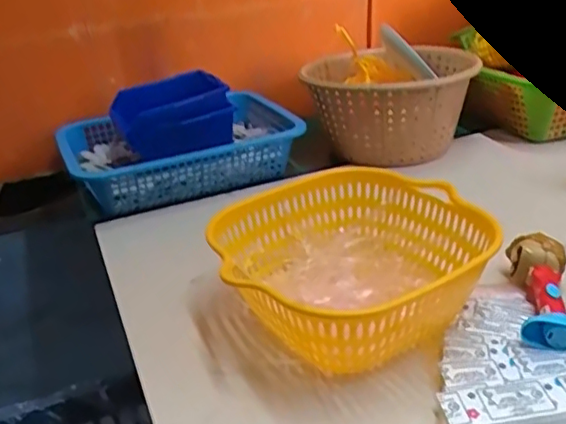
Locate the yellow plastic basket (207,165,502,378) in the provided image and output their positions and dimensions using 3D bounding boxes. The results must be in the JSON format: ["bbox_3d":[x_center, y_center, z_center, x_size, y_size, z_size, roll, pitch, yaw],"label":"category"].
[{"bbox_3d":[0.054,0.044,0.490,0.199,0.080,0.198,-4,27,2],"label":"yellow plastic basket"}]

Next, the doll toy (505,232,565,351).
[{"bbox_3d":[0.202,0.058,0.474,0.044,0.031,0.111,4,28,17],"label":"doll toy"}]

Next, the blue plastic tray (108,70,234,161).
[{"bbox_3d":[-0.141,-0.122,0.744,0.128,0.068,0.125,-18,29,-23],"label":"blue plastic tray"}]

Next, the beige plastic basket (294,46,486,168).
[{"bbox_3d":[0.131,-0.145,0.812,0.195,0.105,0.204,-3,27,4],"label":"beige plastic basket"}]

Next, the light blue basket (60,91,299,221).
[{"bbox_3d":[-0.127,-0.081,0.777,0.296,0.072,0.199,-13,28,-16],"label":"light blue basket"}]

